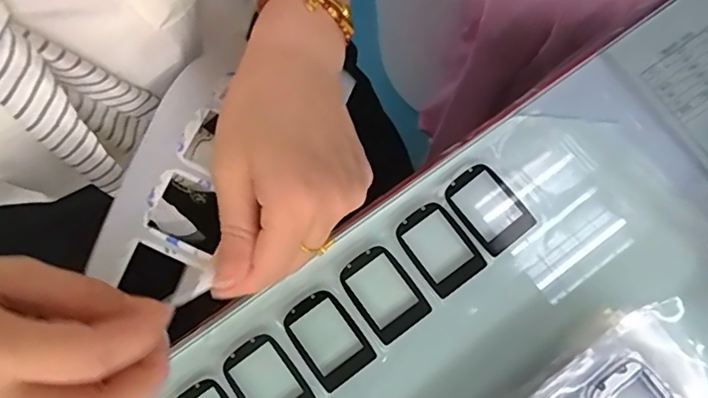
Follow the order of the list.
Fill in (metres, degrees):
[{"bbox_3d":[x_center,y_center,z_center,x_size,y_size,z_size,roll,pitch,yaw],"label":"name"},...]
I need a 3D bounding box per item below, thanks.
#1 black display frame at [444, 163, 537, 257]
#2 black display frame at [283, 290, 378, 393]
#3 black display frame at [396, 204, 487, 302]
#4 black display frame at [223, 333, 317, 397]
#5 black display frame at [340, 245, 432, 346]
[{"bbox_3d":[0.081,0.005,0.333,0.036,0.005,0.051,-40,81,-7],"label":"black display frame"},{"bbox_3d":[-0.016,0.081,0.315,0.036,0.004,0.052,-37,81,-7],"label":"black display frame"},{"bbox_3d":[0.050,0.029,0.327,0.036,0.004,0.052,-38,81,-7],"label":"black display frame"},{"bbox_3d":[-0.050,0.105,0.310,0.036,0.004,0.052,-37,81,-7],"label":"black display frame"},{"bbox_3d":[0.017,0.055,0.320,0.036,0.004,0.051,-37,81,-7],"label":"black display frame"}]

